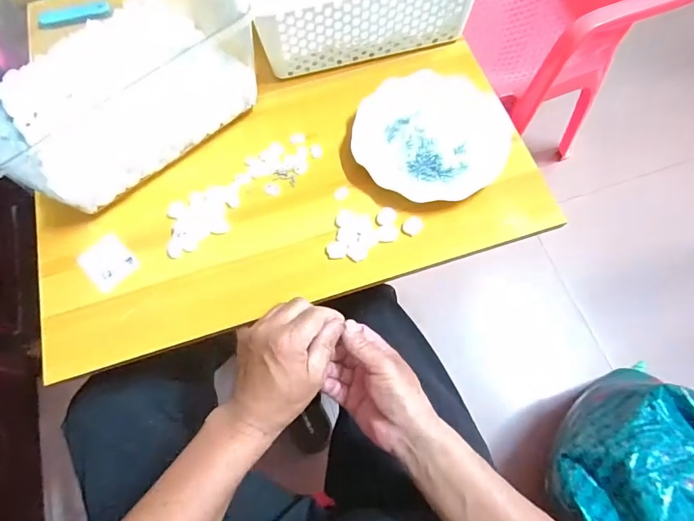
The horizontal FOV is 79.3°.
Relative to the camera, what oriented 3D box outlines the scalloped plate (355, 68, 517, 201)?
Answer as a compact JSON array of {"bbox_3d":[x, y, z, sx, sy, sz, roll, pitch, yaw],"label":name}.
[{"bbox_3d":[0.106,-0.158,0.519,0.181,0.019,0.192,-1,68,1],"label":"scalloped plate"}]

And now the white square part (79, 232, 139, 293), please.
[{"bbox_3d":[-0.274,0.001,0.481,0.057,0.005,0.048,42,75,16],"label":"white square part"}]

